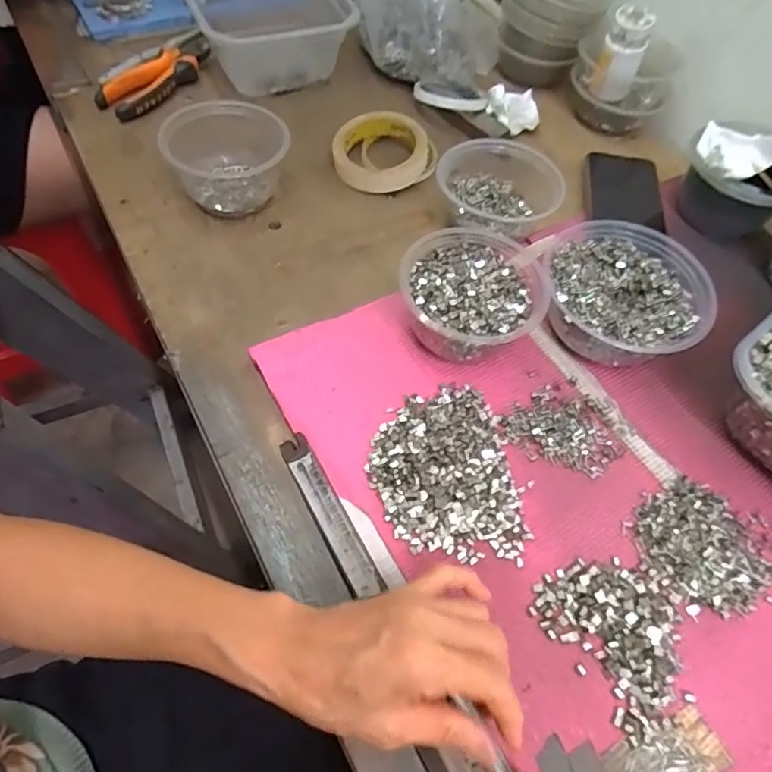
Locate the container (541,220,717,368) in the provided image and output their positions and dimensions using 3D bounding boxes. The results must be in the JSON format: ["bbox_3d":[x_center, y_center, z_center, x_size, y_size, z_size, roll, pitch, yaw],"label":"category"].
[{"bbox_3d":[0.202,-0.078,0.477,0.133,0.054,0.137,3,59,-4],"label":"container"}]

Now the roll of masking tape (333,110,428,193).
[{"bbox_3d":[-0.006,-0.250,0.596,0.097,0.033,0.097,1,60,-2],"label":"roll of masking tape"}]

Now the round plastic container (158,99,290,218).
[{"bbox_3d":[-0.152,-0.220,0.546,0.110,0.061,0.110,3,59,-4],"label":"round plastic container"}]

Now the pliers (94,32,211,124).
[{"bbox_3d":[-0.252,-0.358,0.631,0.062,0.023,0.161,30,61,12],"label":"pliers"}]

